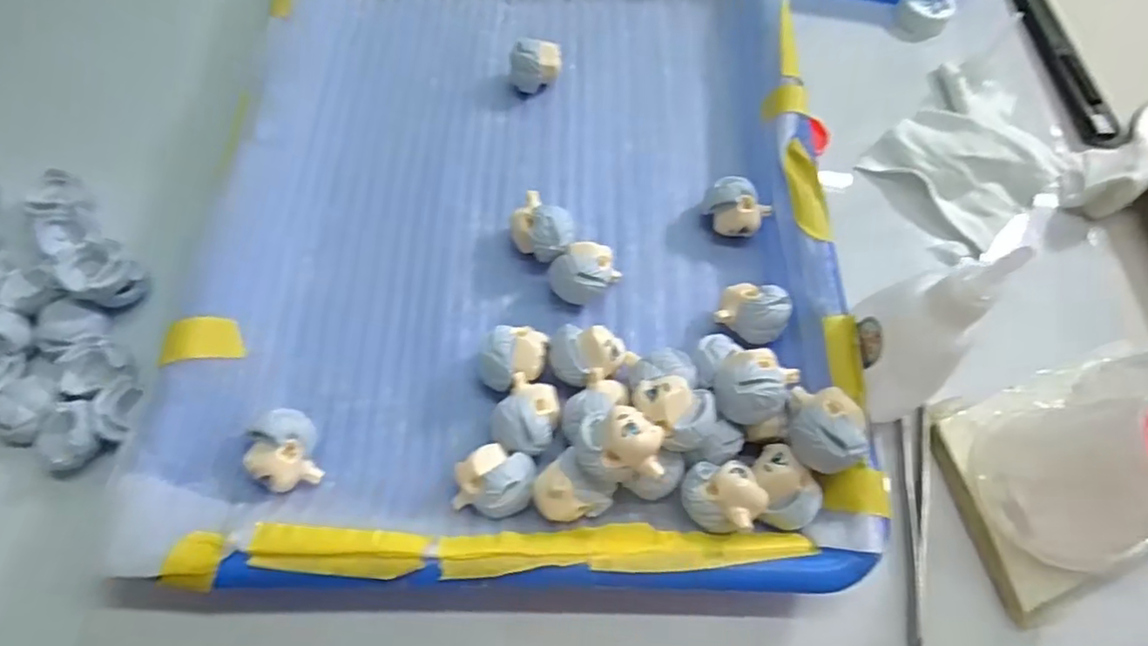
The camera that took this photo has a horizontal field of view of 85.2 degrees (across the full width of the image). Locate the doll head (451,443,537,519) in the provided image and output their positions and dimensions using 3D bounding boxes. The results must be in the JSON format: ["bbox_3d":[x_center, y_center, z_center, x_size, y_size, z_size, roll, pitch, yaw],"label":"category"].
[{"bbox_3d":[-0.027,0.056,0.218,0.026,0.023,0.023,17,66,6],"label":"doll head"}]

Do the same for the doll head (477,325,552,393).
[{"bbox_3d":[-0.023,0.014,0.239,0.022,0.024,0.026,16,66,5],"label":"doll head"}]

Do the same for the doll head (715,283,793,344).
[{"bbox_3d":[0.073,-0.004,0.255,0.027,0.020,0.023,34,69,13],"label":"doll head"}]

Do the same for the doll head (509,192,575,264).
[{"bbox_3d":[-0.013,-0.038,0.263,0.026,0.022,0.022,33,68,12],"label":"doll head"}]

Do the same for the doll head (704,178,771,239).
[{"bbox_3d":[0.071,-0.051,0.276,0.021,0.021,0.026,-41,73,-18],"label":"doll head"}]

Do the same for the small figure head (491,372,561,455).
[{"bbox_3d":[-0.017,0.035,0.229,0.021,0.022,0.027,23,67,8],"label":"small figure head"}]

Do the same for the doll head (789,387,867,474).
[{"bbox_3d":[0.084,0.037,0.213,0.019,0.023,0.030,5,65,0],"label":"doll head"}]

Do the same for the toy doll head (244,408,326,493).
[{"bbox_3d":[-0.103,0.046,0.221,0.020,0.022,0.026,-11,66,-7],"label":"toy doll head"}]

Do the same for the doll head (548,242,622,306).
[{"bbox_3d":[0.004,-0.019,0.257,0.023,0.021,0.027,27,67,10],"label":"doll head"}]

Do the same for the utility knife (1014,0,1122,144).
[{"bbox_3d":[0.270,-0.155,0.348,0.015,0.011,0.131,-1,66,-3],"label":"utility knife"}]

